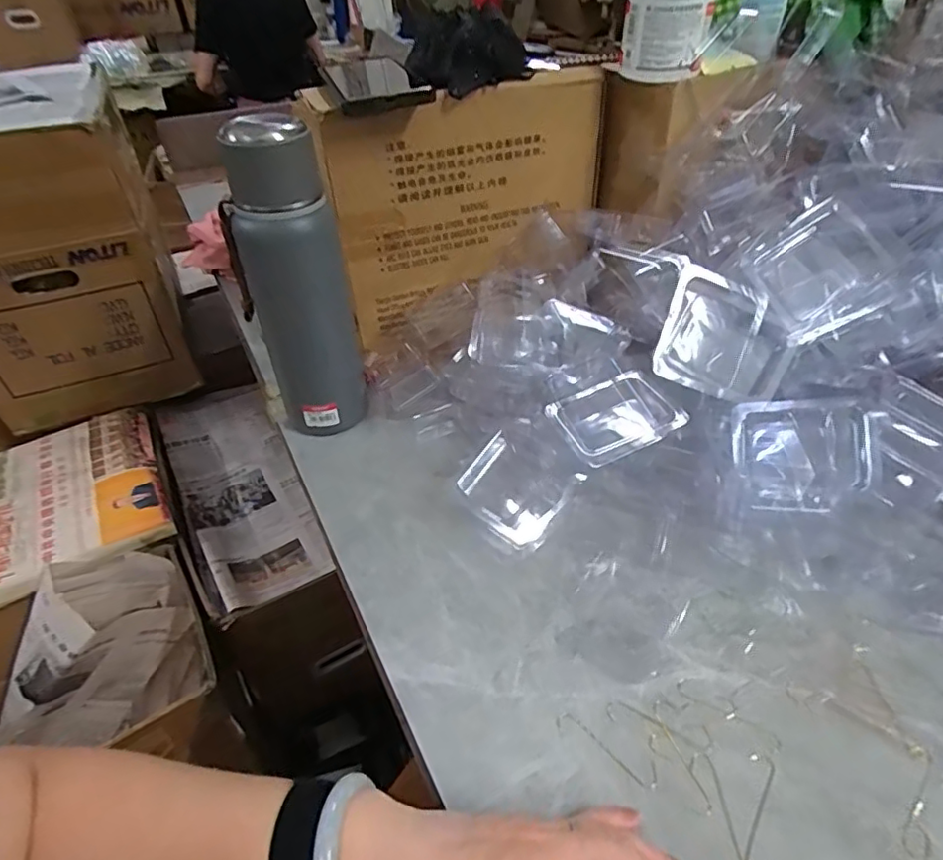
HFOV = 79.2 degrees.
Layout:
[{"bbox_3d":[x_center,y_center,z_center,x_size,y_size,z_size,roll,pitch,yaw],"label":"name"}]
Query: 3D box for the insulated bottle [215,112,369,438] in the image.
[{"bbox_3d":[-0.151,-0.120,0.507,0.084,0.272,0.073,-23,46,-23],"label":"insulated bottle"}]

